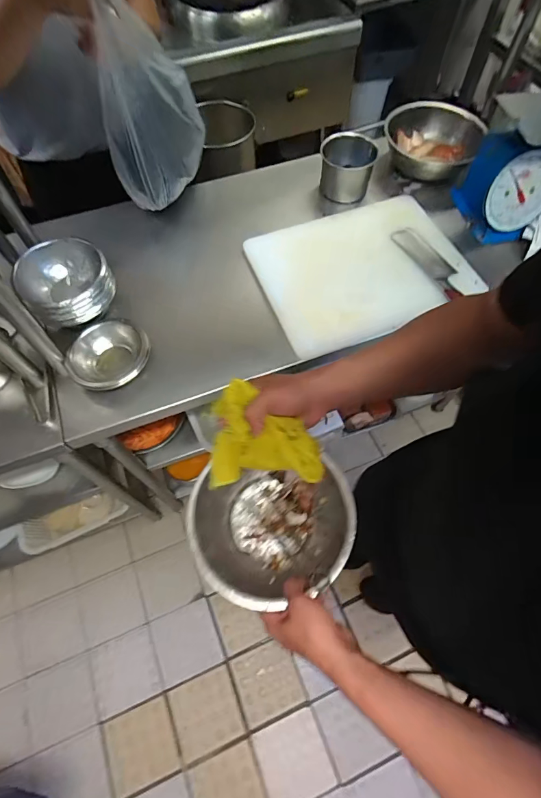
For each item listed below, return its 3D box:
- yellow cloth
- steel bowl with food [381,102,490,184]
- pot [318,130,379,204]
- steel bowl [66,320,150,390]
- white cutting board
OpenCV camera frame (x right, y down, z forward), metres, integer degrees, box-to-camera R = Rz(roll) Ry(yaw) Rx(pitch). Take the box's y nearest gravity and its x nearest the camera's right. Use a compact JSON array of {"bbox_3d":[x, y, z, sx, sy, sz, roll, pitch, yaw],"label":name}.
[{"bbox_3d":[-0.003,0.041,0.450,0.125,0.040,0.106,2,69,-1],"label":"yellow cloth"},{"bbox_3d":[0.405,-0.654,0.998,0.223,0.079,0.244,0,63,0],"label":"steel bowl with food"},{"bbox_3d":[0.185,-0.563,0.954,0.124,0.104,0.115,0,63,0],"label":"pot"},{"bbox_3d":[-0.303,-0.085,0.750,0.123,0.061,0.147,4,63,2],"label":"steel bowl"},{"bbox_3d":[0.198,-0.293,0.874,0.423,0.026,0.324,-23,68,-6],"label":"white cutting board"}]

